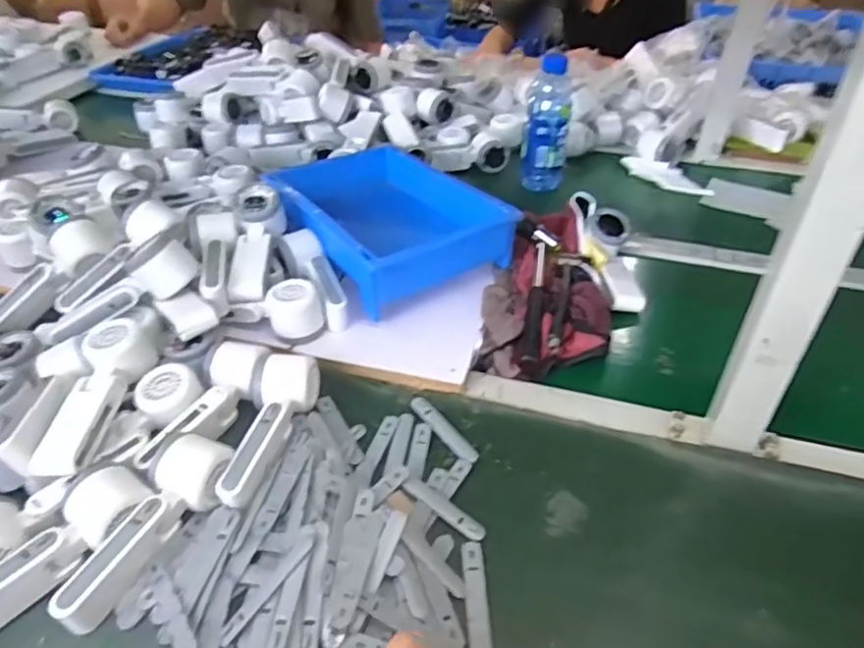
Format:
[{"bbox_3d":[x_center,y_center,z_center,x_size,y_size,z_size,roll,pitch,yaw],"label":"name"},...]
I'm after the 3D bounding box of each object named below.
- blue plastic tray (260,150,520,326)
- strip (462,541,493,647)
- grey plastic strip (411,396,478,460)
[{"bbox_3d":[-0.071,-0.148,0.797,0.209,0.090,0.312,-22,45,-26],"label":"blue plastic tray"},{"bbox_3d":[0.035,0.213,0.460,0.017,0.004,0.095,-1,41,-2],"label":"strip"},{"bbox_3d":[0.011,0.104,0.592,0.018,0.004,0.097,-25,47,-26],"label":"grey plastic strip"}]

